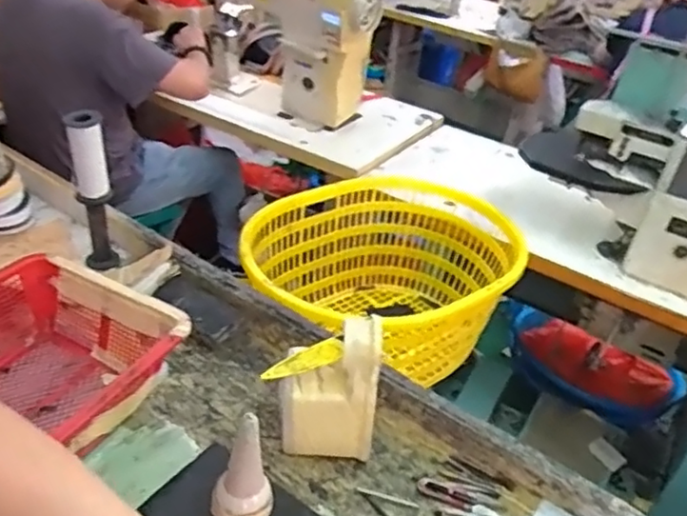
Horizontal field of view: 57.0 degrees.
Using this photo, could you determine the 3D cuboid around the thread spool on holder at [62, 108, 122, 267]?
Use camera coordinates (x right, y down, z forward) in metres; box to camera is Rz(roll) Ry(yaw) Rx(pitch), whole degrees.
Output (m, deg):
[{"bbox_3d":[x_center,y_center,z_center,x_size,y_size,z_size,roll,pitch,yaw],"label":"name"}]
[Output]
[{"bbox_3d":[-0.447,-0.114,1.128,0.064,0.298,0.060,-9,36,-24],"label":"thread spool on holder"}]

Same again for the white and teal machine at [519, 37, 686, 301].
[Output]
[{"bbox_3d":[0.714,-0.200,1.399,0.282,0.413,0.564,-23,44,-39],"label":"white and teal machine"}]

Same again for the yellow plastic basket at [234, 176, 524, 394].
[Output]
[{"bbox_3d":[0.081,0.070,1.383,0.499,0.285,0.627,26,37,25],"label":"yellow plastic basket"}]

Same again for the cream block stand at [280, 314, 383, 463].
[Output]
[{"bbox_3d":[-0.018,0.177,0.853,0.128,0.198,0.066,5,33,-4],"label":"cream block stand"}]

